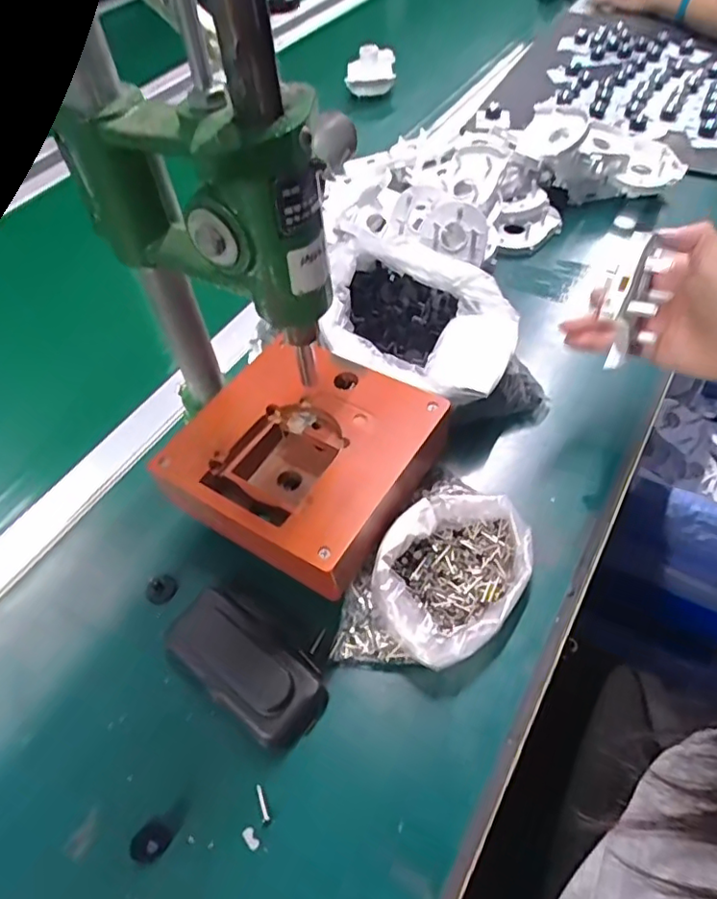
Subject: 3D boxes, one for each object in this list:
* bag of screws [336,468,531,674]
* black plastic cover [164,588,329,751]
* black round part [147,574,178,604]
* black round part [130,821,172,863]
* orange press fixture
[{"bbox_3d":[0.055,0.076,0.380,0.092,0.041,0.147,24,58,21],"label":"bag of screws"},{"bbox_3d":[-0.069,0.133,0.363,0.104,0.024,0.052,29,60,24],"label":"black plastic cover"},{"bbox_3d":[-0.140,0.098,0.416,0.021,0.007,0.019,-1,52,4],"label":"black round part"},{"bbox_3d":[-0.111,0.210,0.313,0.016,0.012,0.019,36,63,27],"label":"black round part"},{"bbox_3d":[-0.036,0.012,0.426,0.155,0.071,0.161,25,58,22],"label":"orange press fixture"}]

